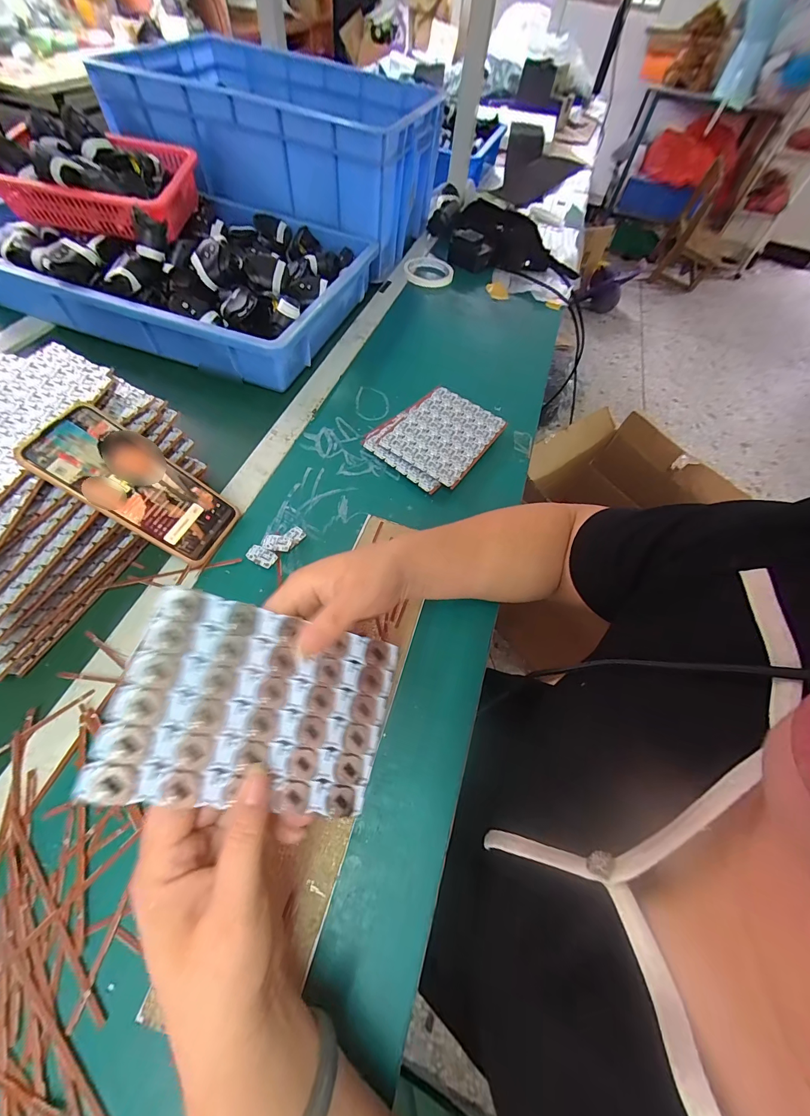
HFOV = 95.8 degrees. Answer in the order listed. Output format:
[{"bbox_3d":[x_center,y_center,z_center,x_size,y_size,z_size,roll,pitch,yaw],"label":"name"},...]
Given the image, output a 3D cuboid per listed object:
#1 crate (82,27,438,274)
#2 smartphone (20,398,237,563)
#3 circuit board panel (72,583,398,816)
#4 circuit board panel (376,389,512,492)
[{"bbox_3d":[-0.224,-0.808,0.725,0.536,0.186,0.386,21,60,7],"label":"crate"},{"bbox_3d":[-0.249,-0.067,0.349,0.162,0.009,0.079,39,56,-26],"label":"smartphone"},{"bbox_3d":[-0.080,0.087,0.216,0.149,0.005,0.104,22,71,-23],"label":"circuit board panel"},{"bbox_3d":[0.052,-0.164,0.480,0.114,0.006,0.145,35,63,11],"label":"circuit board panel"}]

